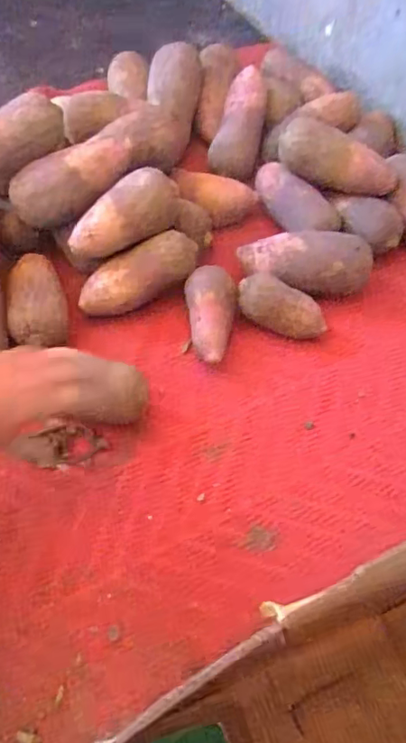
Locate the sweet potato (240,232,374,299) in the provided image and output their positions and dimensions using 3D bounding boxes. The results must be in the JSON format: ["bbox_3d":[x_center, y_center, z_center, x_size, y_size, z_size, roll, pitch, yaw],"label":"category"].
[{"bbox_3d":[0.130,-0.136,0.718,0.164,0.076,0.073,-1,60,-5],"label":"sweet potato"}]

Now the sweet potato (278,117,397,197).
[{"bbox_3d":[0.181,-0.287,0.758,0.167,0.058,0.069,25,61,9],"label":"sweet potato"}]

